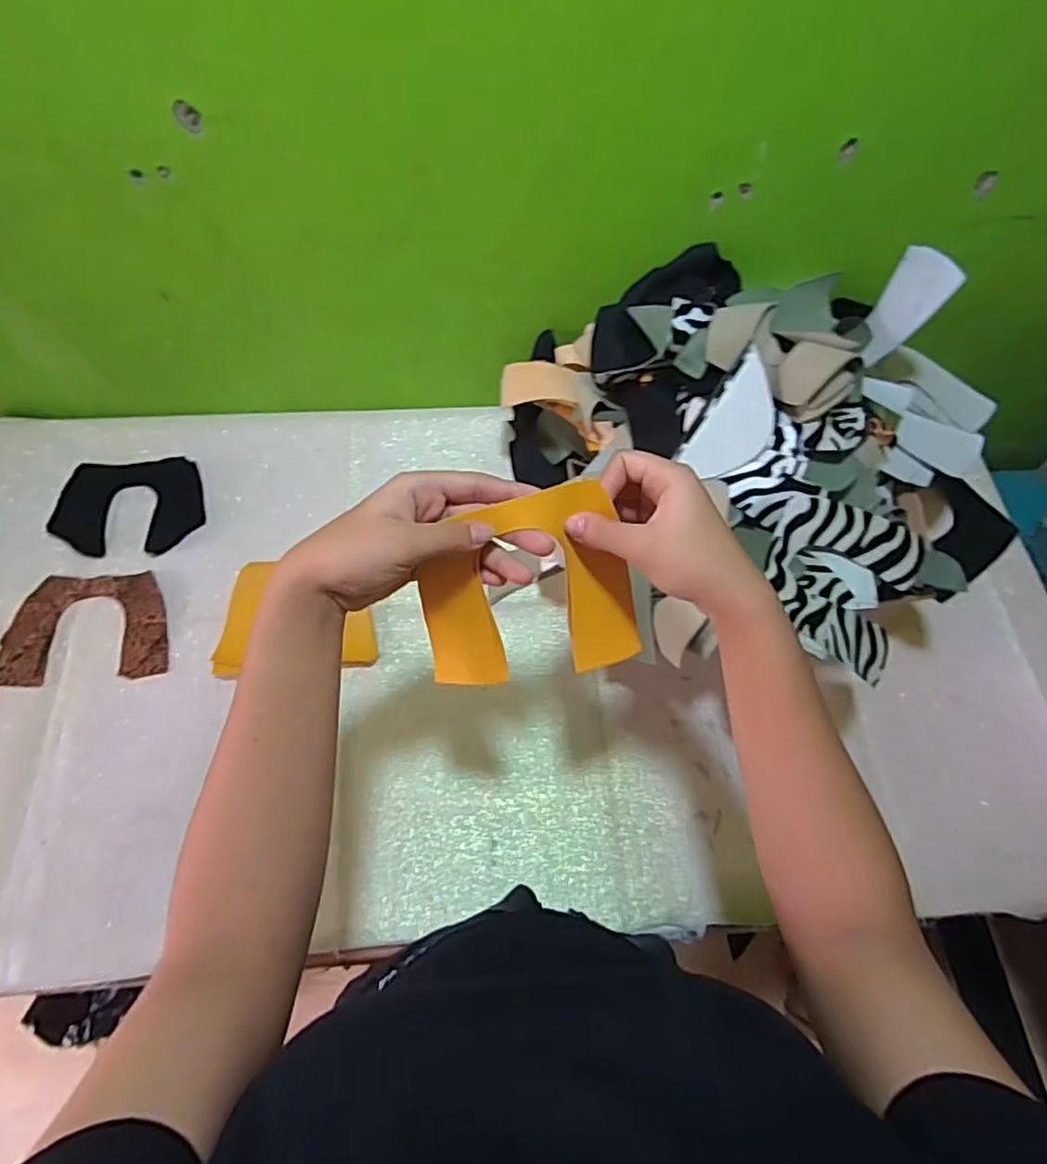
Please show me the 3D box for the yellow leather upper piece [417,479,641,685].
[{"bbox_3d":[0.004,0.002,0.402,0.133,0.127,0.025,-8,30,1],"label":"yellow leather upper piece"}]

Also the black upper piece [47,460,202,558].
[{"bbox_3d":[-0.442,-0.086,0.741,0.152,0.009,0.118,-1,68,-8],"label":"black upper piece"}]

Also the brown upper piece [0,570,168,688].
[{"bbox_3d":[-0.449,0.046,0.676,0.159,0.009,0.119,-5,63,-6],"label":"brown upper piece"}]

